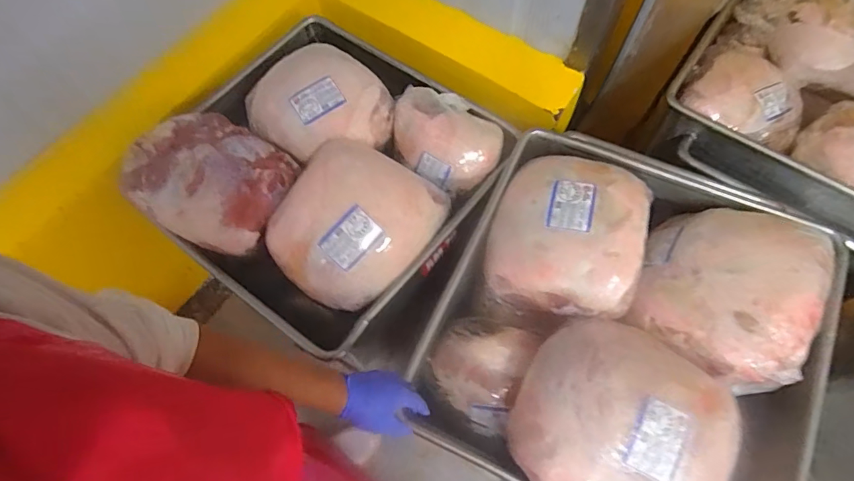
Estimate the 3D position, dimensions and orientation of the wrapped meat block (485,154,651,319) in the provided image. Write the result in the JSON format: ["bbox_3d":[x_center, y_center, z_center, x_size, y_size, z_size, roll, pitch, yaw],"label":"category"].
[{"bbox_3d":[0.257,-0.028,0.861,0.261,0.133,0.321,15,67,9],"label":"wrapped meat block"}]

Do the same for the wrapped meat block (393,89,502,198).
[{"bbox_3d":[0.038,-0.228,1.010,0.176,0.113,0.248,-39,70,-14],"label":"wrapped meat block"}]

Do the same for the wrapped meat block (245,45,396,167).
[{"bbox_3d":[-0.238,-0.303,1.016,0.277,0.129,0.278,41,73,18],"label":"wrapped meat block"}]

